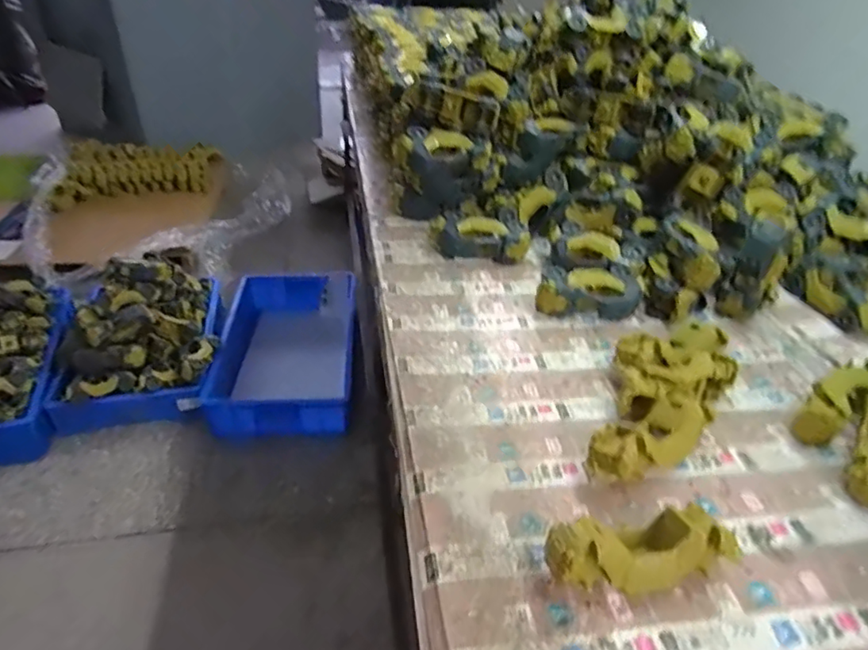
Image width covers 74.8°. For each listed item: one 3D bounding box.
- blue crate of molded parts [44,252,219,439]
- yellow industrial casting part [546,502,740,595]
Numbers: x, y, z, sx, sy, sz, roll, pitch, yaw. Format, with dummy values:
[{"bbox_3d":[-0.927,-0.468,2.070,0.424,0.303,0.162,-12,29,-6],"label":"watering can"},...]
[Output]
[{"bbox_3d":[-0.849,0.014,1.667,0.412,0.257,0.506,-4,37,-9],"label":"blue crate of molded parts"},{"bbox_3d":[0.186,0.204,0.508,0.170,0.060,0.057,-4,37,-10],"label":"yellow industrial casting part"}]

